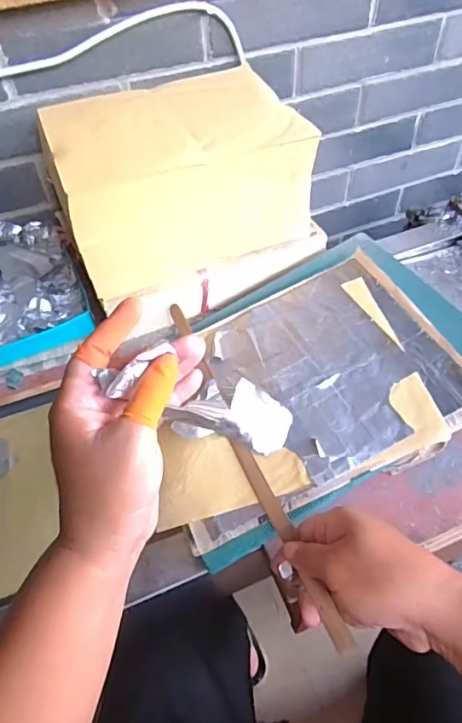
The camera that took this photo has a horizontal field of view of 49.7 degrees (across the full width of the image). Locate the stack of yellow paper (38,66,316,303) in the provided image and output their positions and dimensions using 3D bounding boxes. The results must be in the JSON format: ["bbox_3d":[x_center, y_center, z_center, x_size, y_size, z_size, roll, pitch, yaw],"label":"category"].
[{"bbox_3d":[-0.062,-0.202,0.544,0.238,0.119,0.177,-21,52,-14],"label":"stack of yellow paper"}]

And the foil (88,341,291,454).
[{"bbox_3d":[-0.017,0.029,0.318,0.127,0.043,0.033,21,45,-25],"label":"foil"}]

